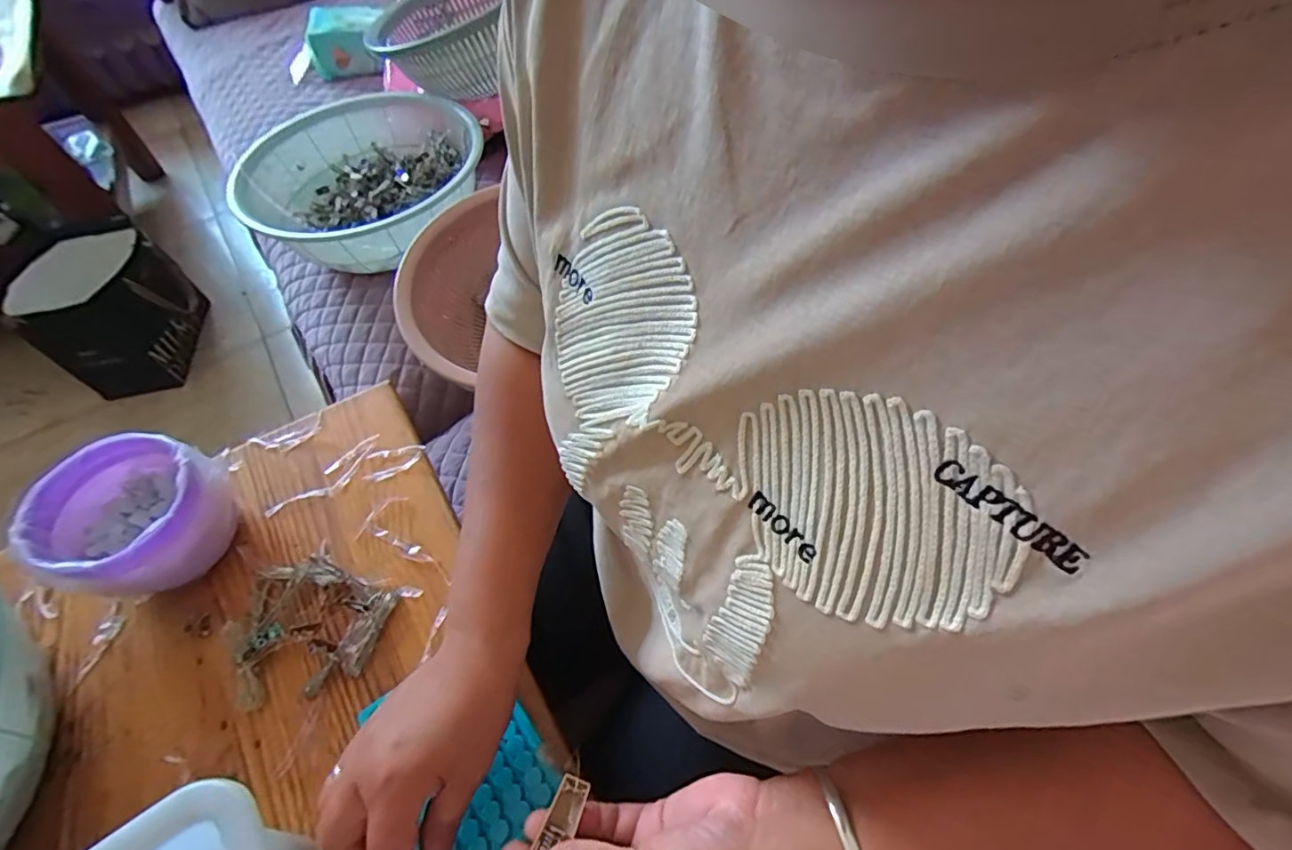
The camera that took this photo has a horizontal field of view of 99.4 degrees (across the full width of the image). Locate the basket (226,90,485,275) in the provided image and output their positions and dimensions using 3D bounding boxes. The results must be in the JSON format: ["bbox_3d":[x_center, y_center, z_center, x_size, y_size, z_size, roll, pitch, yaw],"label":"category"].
[{"bbox_3d":[-0.389,-0.344,0.770,0.310,0.088,0.321,-1,56,1],"label":"basket"}]

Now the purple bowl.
[{"bbox_3d":[-0.387,0.077,0.429,0.101,0.093,0.107,-1,56,1],"label":"purple bowl"}]

